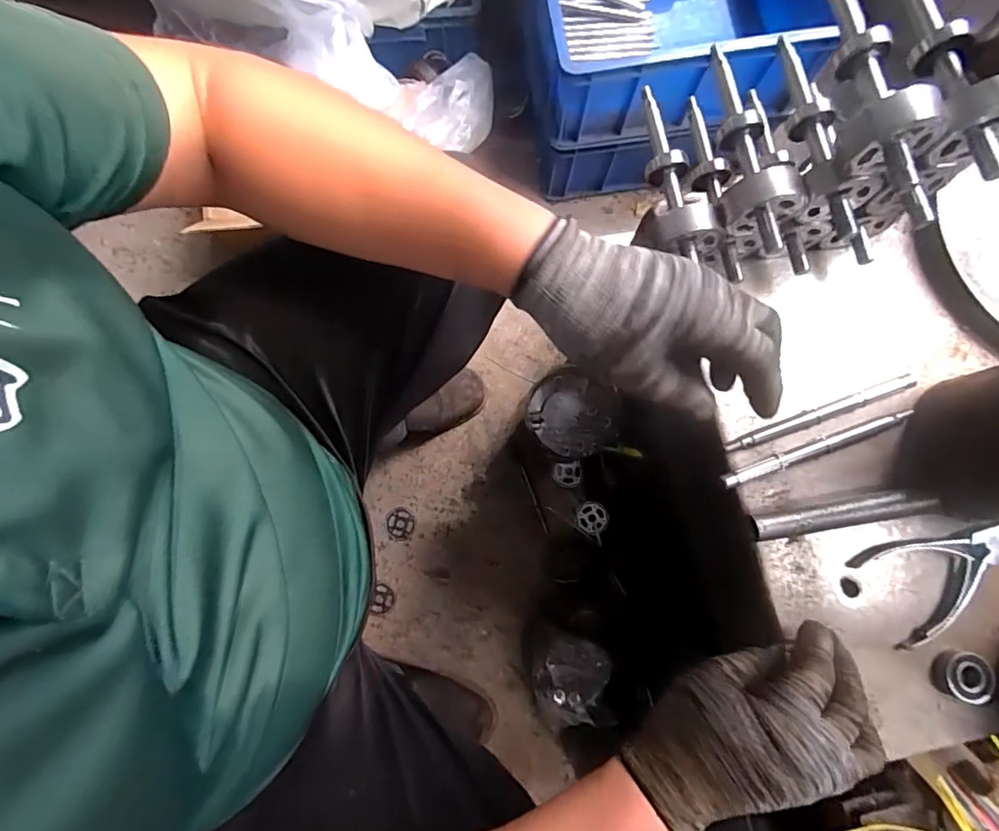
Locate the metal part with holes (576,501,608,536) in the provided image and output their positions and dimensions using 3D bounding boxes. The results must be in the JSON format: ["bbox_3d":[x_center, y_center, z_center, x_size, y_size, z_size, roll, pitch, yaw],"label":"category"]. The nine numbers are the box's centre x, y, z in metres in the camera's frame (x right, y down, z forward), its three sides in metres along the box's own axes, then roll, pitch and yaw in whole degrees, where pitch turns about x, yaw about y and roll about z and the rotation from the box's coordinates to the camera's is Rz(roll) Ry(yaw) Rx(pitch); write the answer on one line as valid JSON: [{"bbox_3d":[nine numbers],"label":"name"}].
[{"bbox_3d":[0.146,0.163,0.827,0.051,0.007,0.051,0,79,-1],"label":"metal part with holes"}]

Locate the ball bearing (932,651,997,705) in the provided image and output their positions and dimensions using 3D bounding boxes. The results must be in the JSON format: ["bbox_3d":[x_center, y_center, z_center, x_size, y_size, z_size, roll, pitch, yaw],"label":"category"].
[{"bbox_3d":[0.336,0.189,0.379,0.032,0.018,0.033,0,79,-1],"label":"ball bearing"}]

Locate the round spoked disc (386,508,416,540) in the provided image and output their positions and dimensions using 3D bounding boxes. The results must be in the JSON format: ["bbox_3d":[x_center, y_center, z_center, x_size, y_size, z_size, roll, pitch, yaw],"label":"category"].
[{"bbox_3d":[-0.157,0.172,0.828,0.045,0.004,0.047,0,79,-1],"label":"round spoked disc"}]

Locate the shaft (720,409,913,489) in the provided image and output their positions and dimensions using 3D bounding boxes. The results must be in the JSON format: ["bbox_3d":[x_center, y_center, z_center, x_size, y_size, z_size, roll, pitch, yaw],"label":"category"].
[{"bbox_3d":[0.246,0.026,0.407,0.159,0.011,0.011,-19,80,-5],"label":"shaft"}]

